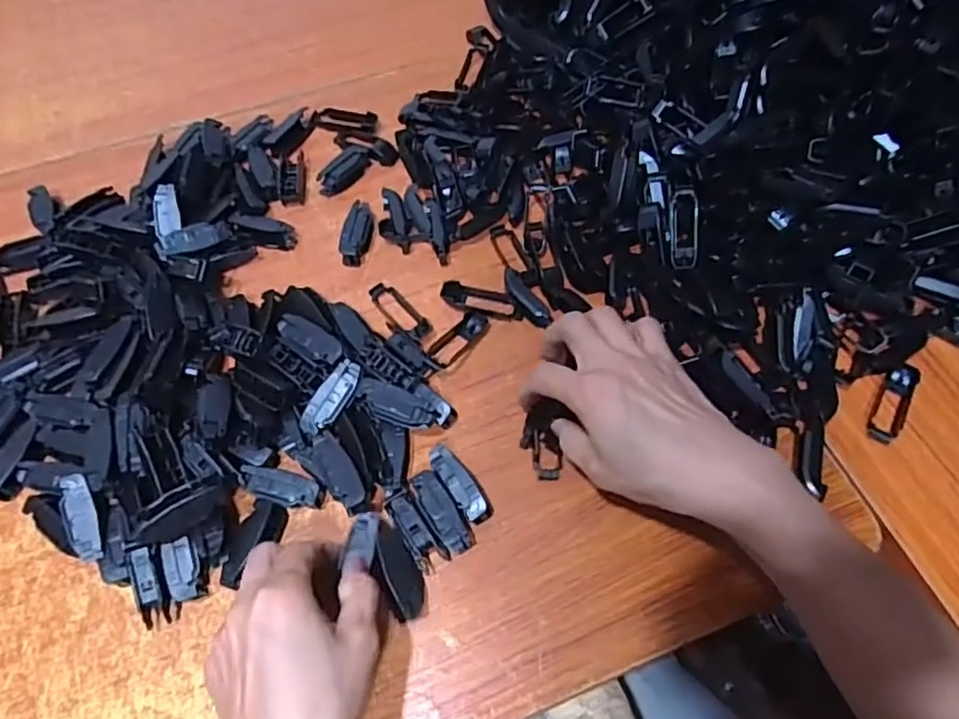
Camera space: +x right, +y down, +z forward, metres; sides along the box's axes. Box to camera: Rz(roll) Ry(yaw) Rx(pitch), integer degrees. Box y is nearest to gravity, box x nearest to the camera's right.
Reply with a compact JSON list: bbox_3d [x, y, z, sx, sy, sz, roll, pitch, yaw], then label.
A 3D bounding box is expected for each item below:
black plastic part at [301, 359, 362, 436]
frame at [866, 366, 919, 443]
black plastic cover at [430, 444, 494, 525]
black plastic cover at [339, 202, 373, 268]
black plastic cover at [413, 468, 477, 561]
[{"bbox_3d":[-0.087,0.022,0.369,0.018,0.005,0.047,34,67,17],"label":"black plastic part"},{"bbox_3d":[0.259,0.027,0.392,0.019,0.013,0.050,27,65,14],"label":"frame"},{"bbox_3d":[-0.011,0.074,0.368,0.016,0.018,0.052,-34,67,-16],"label":"black plastic cover"},{"bbox_3d":[-0.089,-0.092,0.457,0.016,0.017,0.049,10,75,6],"label":"black plastic cover"},{"bbox_3d":[-0.022,0.088,0.360,0.022,0.010,0.050,-27,78,-13],"label":"black plastic cover"}]

